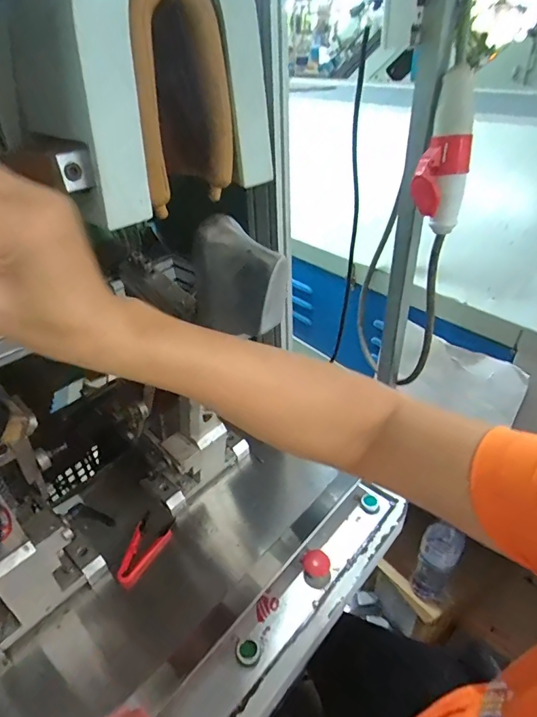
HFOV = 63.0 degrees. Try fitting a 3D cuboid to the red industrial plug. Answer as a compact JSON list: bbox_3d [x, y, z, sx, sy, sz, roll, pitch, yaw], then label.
[{"bbox_3d":[0.240,-0.279,0.597,0.066,0.185,0.092,12,39,19],"label":"red industrial plug"}]

